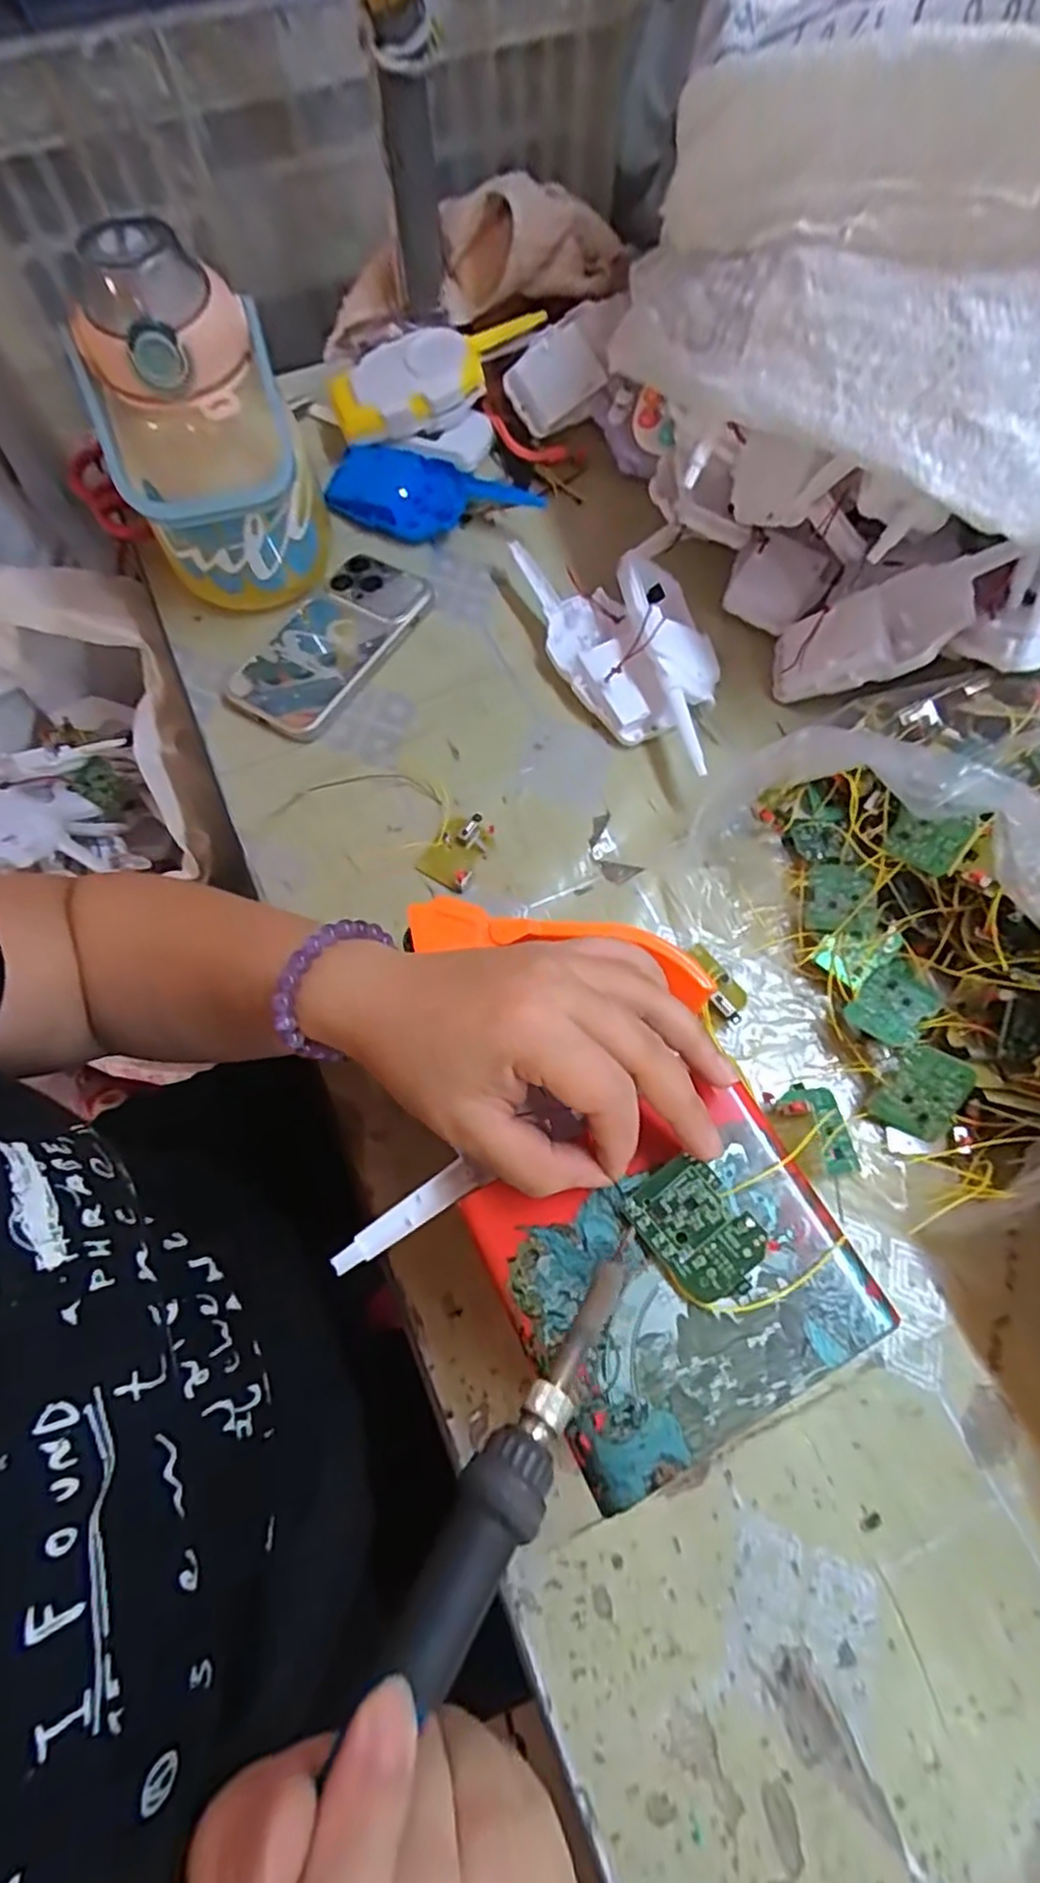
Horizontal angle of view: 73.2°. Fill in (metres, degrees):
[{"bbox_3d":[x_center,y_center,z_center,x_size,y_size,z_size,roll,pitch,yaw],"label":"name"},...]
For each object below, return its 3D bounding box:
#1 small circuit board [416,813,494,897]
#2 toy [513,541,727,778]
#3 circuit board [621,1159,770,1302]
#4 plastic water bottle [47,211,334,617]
[{"bbox_3d":[-0.035,-0.052,0.411,0.031,0.012,0.047,32,73,14],"label":"small circuit board"},{"bbox_3d":[0.073,-0.189,0.436,0.100,0.054,0.202,-17,68,-5],"label":"toy"},{"bbox_3d":[0.061,0.099,0.241,0.032,0.004,0.043,-44,71,2],"label":"circuit board"},{"bbox_3d":[-0.185,-0.289,0.417,0.104,0.182,0.111,-26,69,-8],"label":"plastic water bottle"}]

